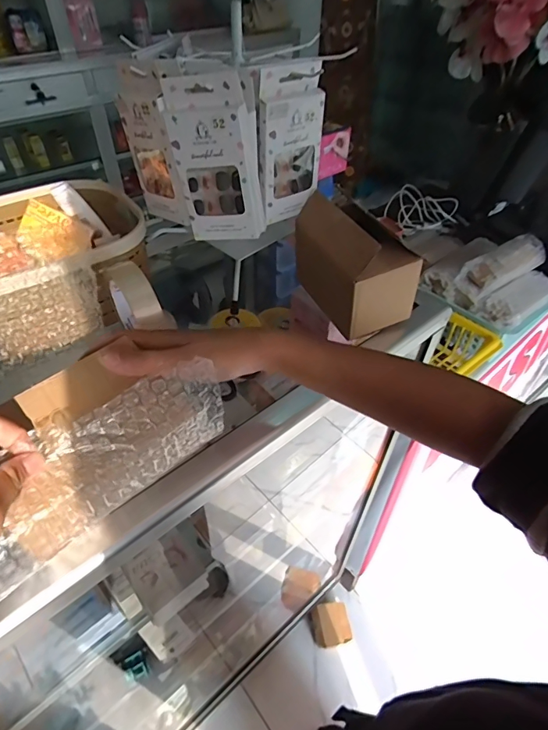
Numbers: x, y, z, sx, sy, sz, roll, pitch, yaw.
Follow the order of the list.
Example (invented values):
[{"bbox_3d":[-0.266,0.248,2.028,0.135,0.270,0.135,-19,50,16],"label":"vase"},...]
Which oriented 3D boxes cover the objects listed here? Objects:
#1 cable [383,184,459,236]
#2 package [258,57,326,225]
[{"bbox_3d":[0.395,-0.413,1.159,0.179,0.090,0.101,-2,46,-4],"label":"cable"},{"bbox_3d":[0.018,-0.221,0.442,0.070,0.140,0.017,-25,48,-23],"label":"package"}]

